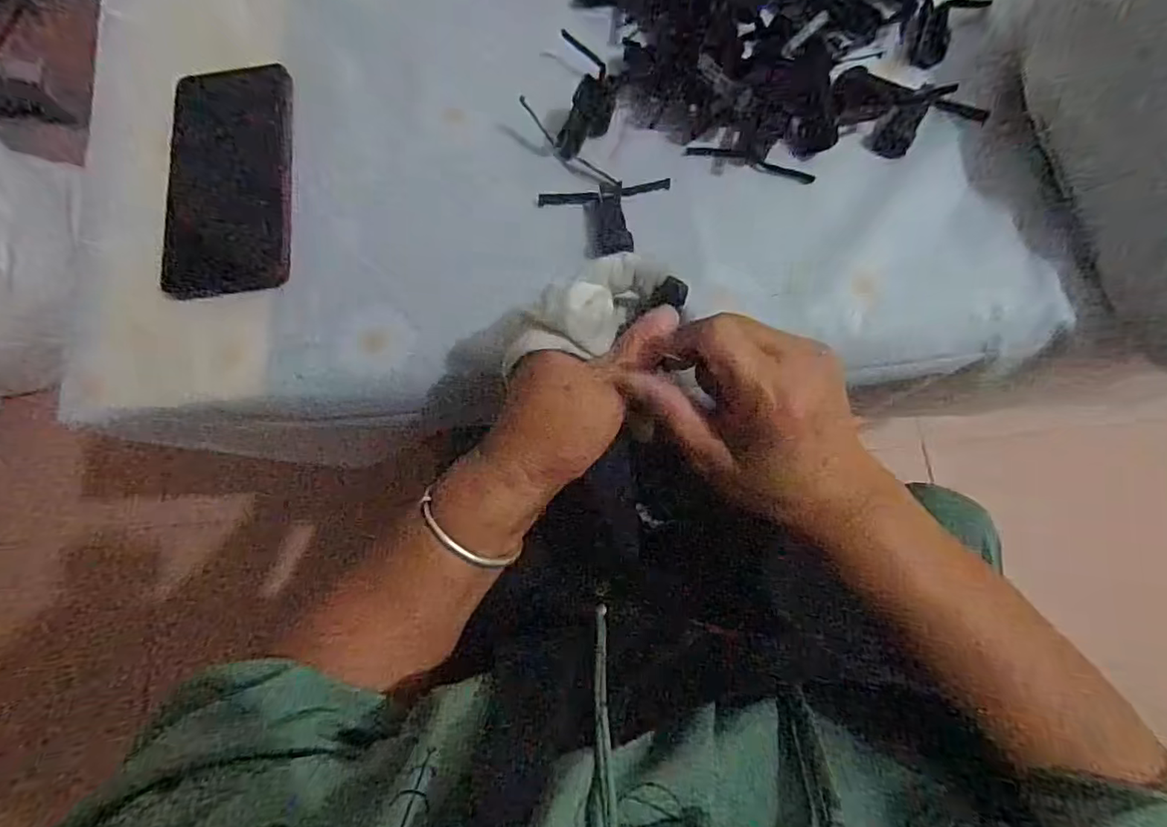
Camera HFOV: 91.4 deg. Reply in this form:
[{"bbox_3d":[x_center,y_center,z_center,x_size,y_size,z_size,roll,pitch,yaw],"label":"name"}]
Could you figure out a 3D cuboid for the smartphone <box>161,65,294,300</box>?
[{"bbox_3d":[-0.236,-0.159,0.382,0.079,0.008,0.171,-7,75,-2],"label":"smartphone"}]

